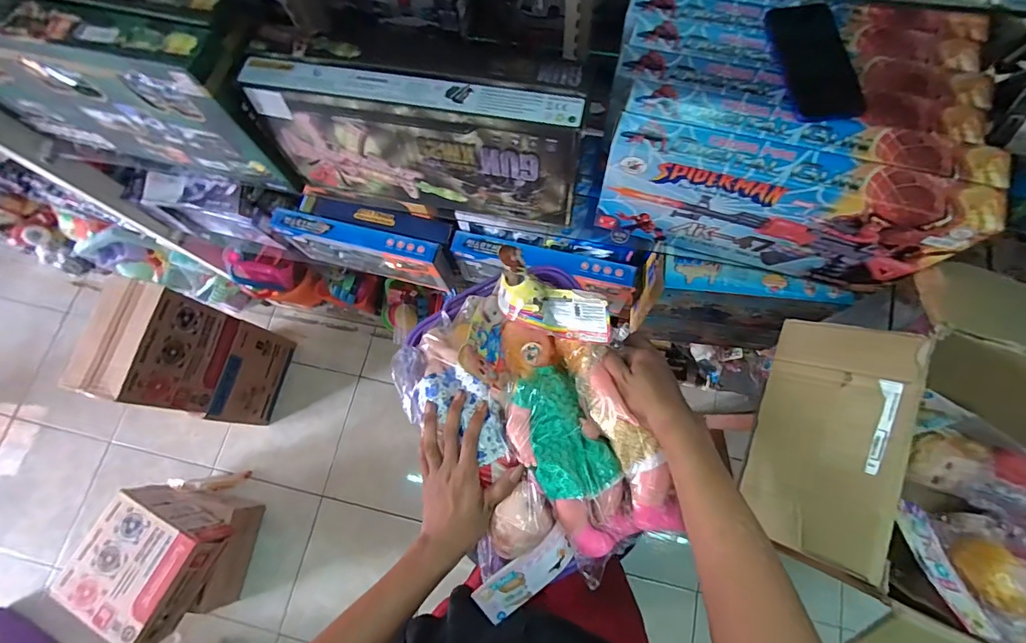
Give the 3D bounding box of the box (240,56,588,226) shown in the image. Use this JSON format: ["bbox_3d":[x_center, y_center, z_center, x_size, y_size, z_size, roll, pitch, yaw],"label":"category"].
[{"bbox_3d":[-0.126,-0.244,0.632,0.439,0.203,0.074,11,74,5],"label":"box"}]

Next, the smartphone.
[{"bbox_3d":[0.349,-0.307,0.522,0.073,0.015,0.166,-6,74,1],"label":"smartphone"}]

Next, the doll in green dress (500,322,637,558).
[{"bbox_3d":[0.054,0.138,0.562,0.101,0.067,0.292,-22,75,-4],"label":"doll in green dress"}]

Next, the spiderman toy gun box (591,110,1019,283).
[{"bbox_3d":[0.321,-0.149,0.578,0.400,0.190,0.058,17,75,7],"label":"spiderman toy gun box"}]

